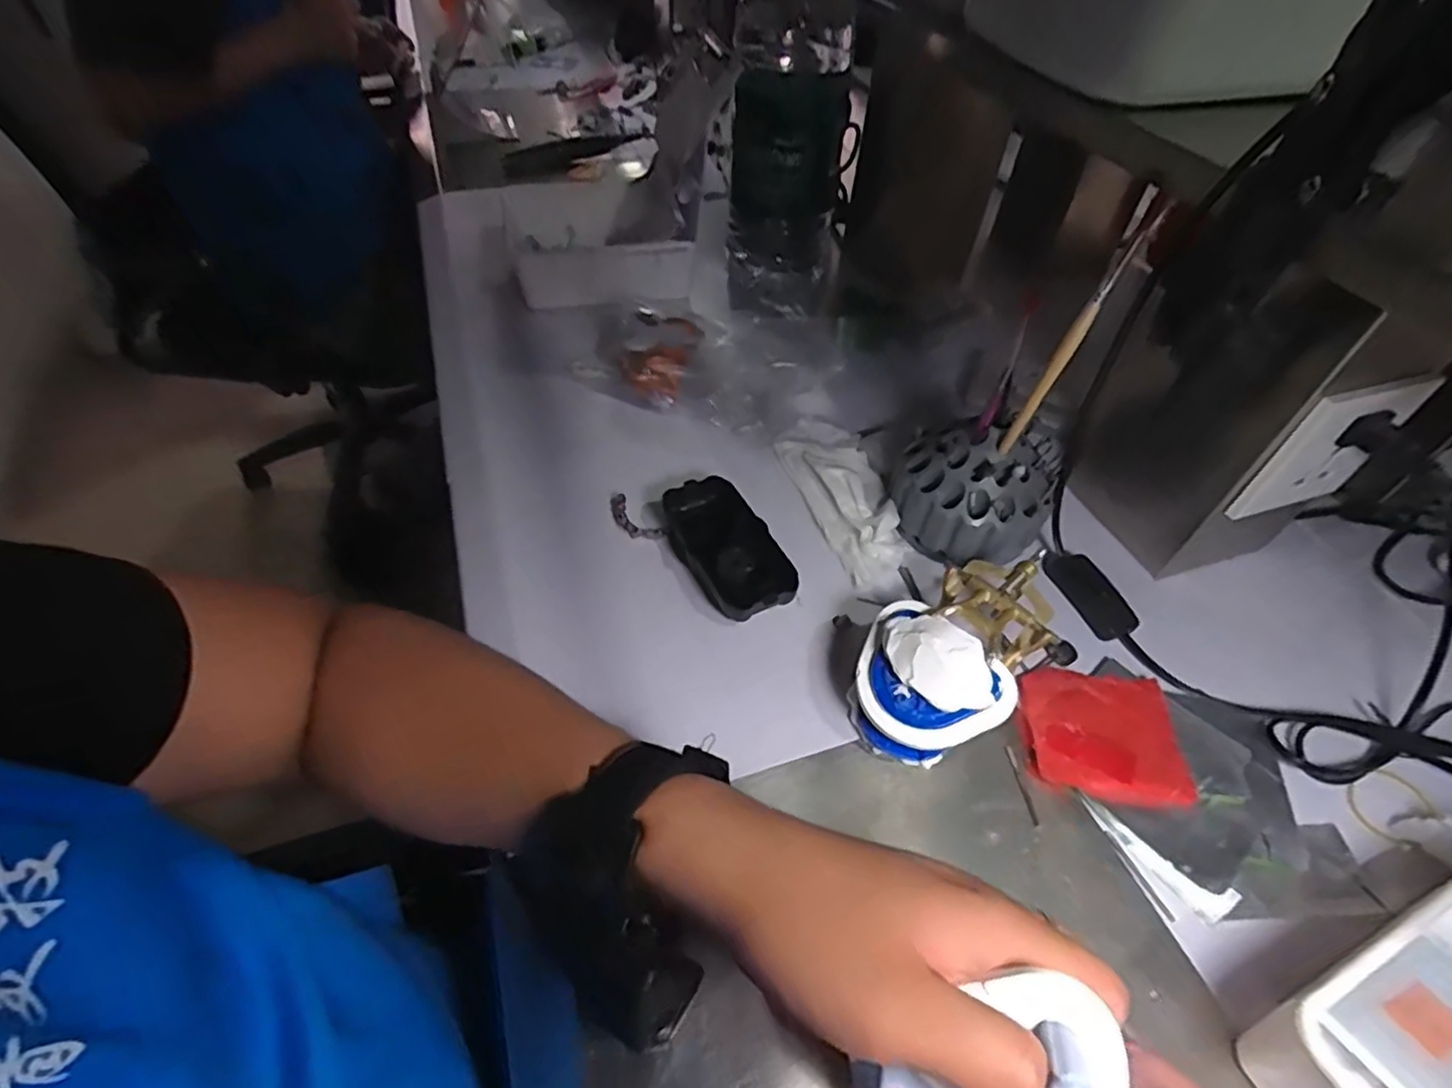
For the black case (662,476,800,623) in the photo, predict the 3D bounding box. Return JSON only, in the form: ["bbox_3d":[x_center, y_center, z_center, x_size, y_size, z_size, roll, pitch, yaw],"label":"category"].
[{"bbox_3d":[-0.001,0.002,0.432,0.052,0.032,0.110,-24,55,-19],"label":"black case"}]

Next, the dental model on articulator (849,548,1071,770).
[{"bbox_3d":[0.132,0.059,0.368,0.134,0.066,0.075,-26,55,-24],"label":"dental model on articulator"}]

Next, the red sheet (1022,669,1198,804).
[{"bbox_3d":[0.209,0.104,0.373,0.079,0.005,0.074,7,49,3],"label":"red sheet"}]

